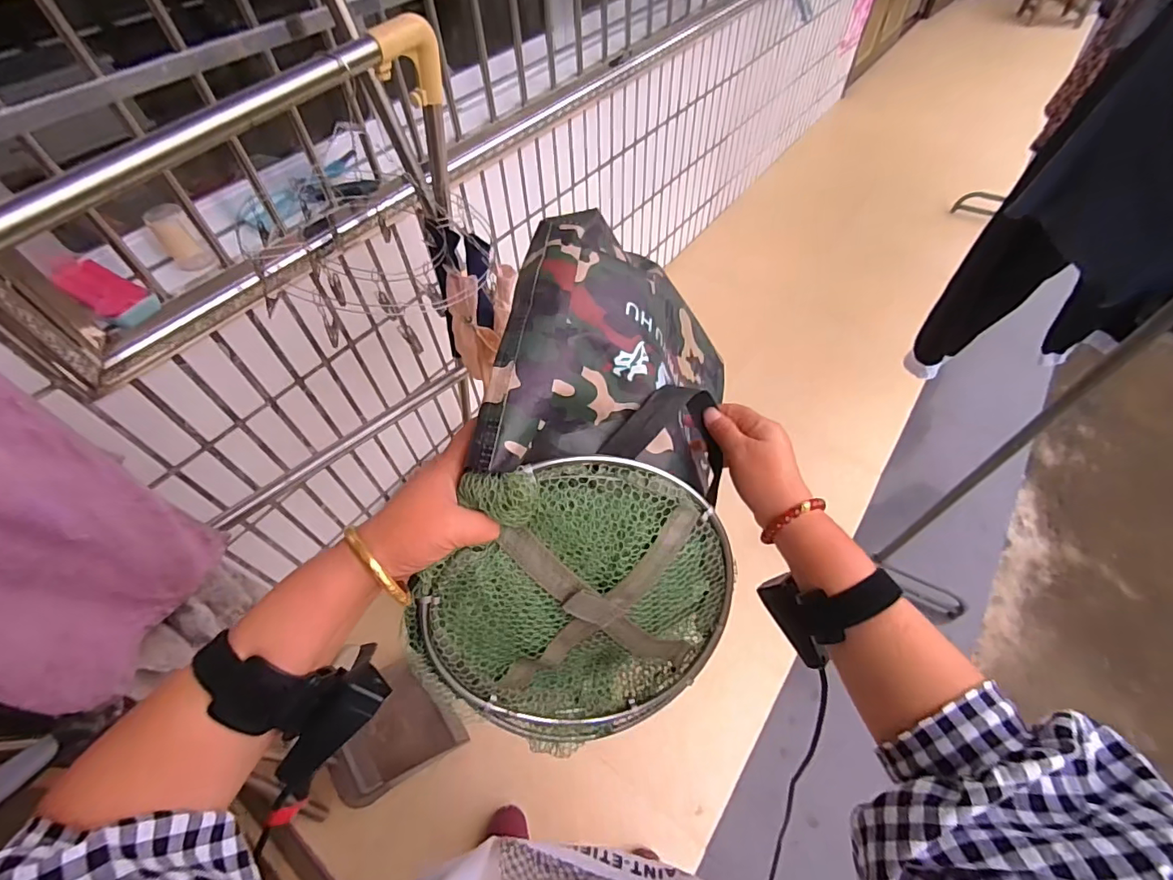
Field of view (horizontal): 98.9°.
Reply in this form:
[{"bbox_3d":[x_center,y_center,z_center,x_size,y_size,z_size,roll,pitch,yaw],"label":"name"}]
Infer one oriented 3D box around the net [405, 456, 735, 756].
[{"bbox_3d":[-0.005,0.128,0.384,0.238,0.233,0.033,-2,22,-12],"label":"net"}]

